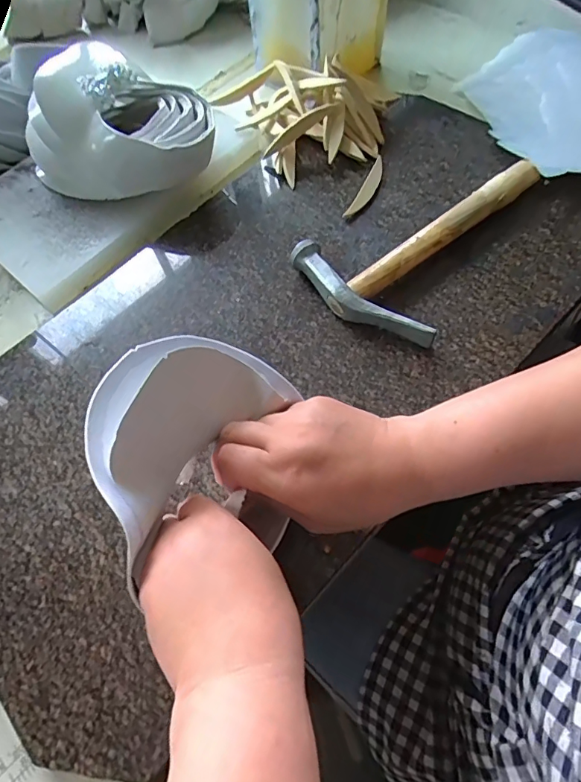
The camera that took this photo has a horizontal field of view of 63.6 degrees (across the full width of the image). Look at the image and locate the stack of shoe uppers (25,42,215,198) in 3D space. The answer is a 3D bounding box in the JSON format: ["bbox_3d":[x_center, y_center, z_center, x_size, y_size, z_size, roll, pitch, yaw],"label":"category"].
[{"bbox_3d":[-0.171,-0.266,0.472,0.188,0.099,0.139,29,69,20],"label":"stack of shoe uppers"}]

